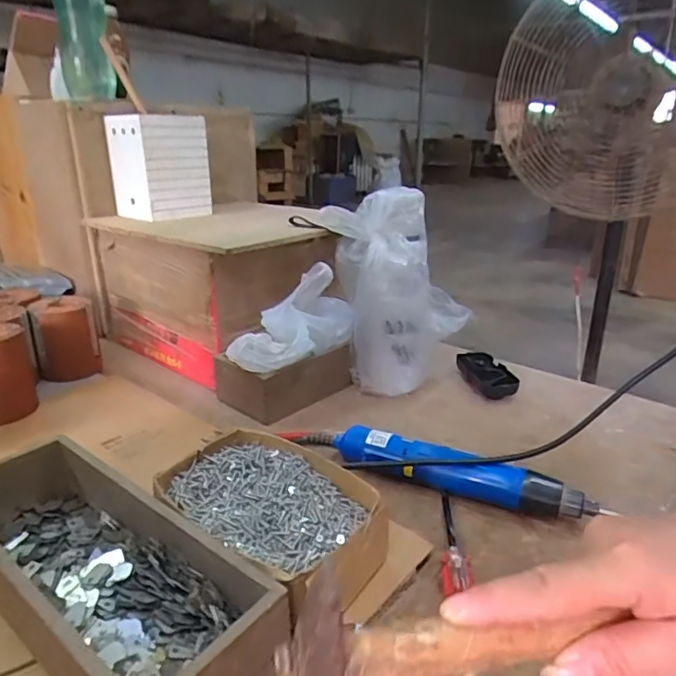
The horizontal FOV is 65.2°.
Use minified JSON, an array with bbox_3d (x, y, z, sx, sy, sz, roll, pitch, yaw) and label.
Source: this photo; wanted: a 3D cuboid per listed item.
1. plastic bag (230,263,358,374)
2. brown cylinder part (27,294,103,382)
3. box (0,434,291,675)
[{"bbox_3d":[-0.053,-0.031,0.665,0.081,0.096,0.188,16,26,33],"label":"plastic bag"},{"bbox_3d":[-0.373,0.001,0.727,0.077,0.104,0.071,-11,25,-27],"label":"brown cylinder part"},{"bbox_3d":[-0.171,0.161,0.369,0.292,0.067,0.101,16,27,34],"label":"box"}]

